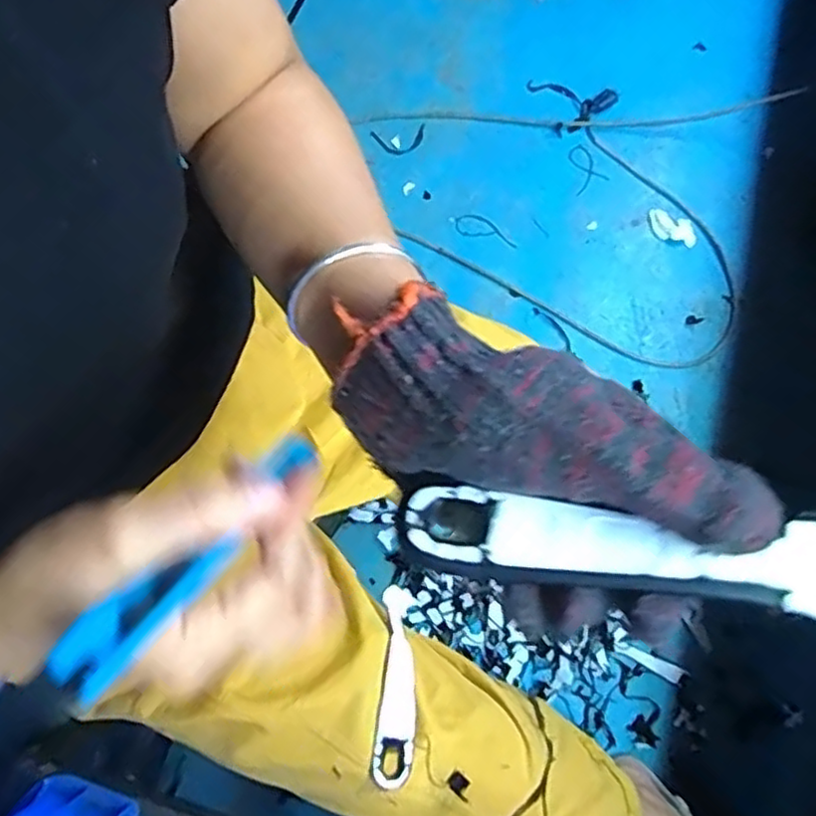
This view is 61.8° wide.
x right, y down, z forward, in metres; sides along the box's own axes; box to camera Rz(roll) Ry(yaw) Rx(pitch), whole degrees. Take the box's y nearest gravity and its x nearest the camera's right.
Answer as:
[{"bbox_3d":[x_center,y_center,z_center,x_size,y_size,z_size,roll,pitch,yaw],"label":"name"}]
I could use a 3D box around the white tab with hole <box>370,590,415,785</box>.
[{"bbox_3d":[-0.009,0.192,0.480,0.027,0.009,0.129,1,59,1],"label":"white tab with hole"}]

